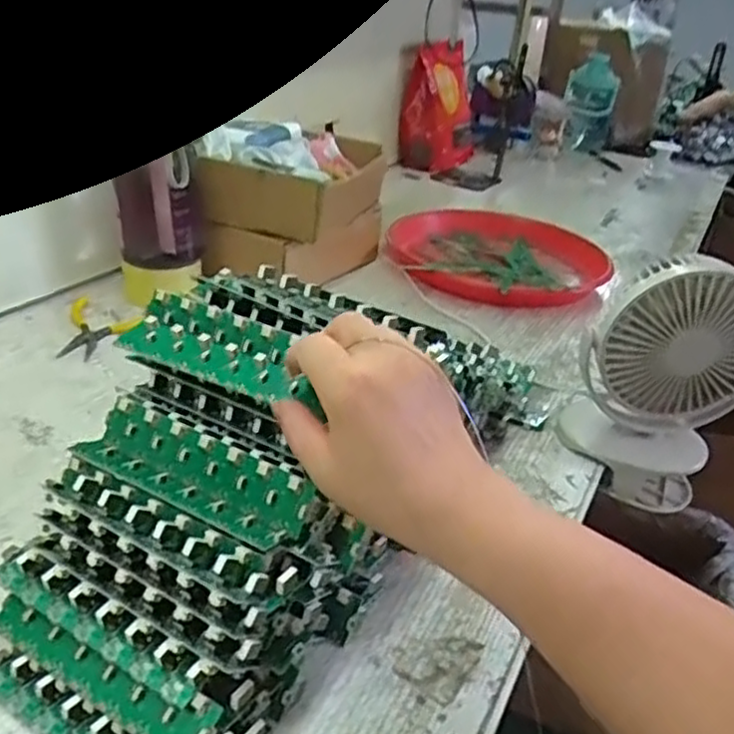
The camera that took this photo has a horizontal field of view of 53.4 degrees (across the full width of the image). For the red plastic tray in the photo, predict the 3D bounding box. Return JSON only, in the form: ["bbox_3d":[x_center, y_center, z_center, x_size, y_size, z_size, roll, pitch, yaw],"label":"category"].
[{"bbox_3d":[0.170,-0.156,0.998,0.282,0.035,0.285,-21,38,-39],"label":"red plastic tray"}]

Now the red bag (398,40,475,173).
[{"bbox_3d":[0.147,-0.504,1.447,0.127,0.235,0.175,14,29,12],"label":"red bag"}]

